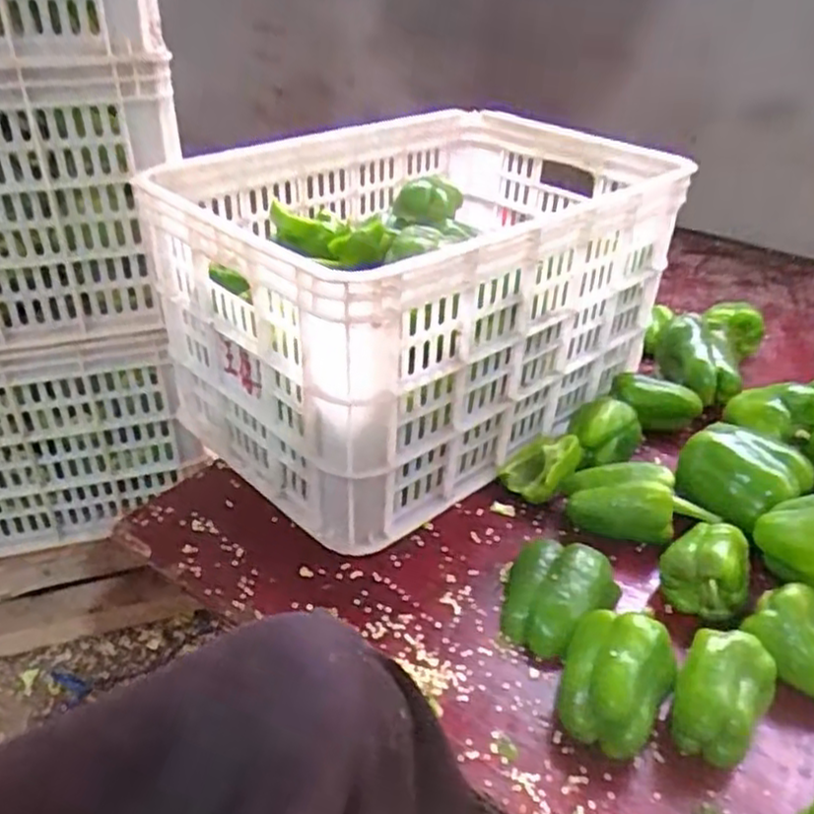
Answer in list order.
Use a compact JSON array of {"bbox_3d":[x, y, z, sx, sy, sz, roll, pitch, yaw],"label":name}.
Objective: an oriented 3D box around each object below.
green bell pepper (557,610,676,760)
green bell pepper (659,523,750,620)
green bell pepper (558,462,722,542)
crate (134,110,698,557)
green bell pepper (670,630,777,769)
[{"bbox_3d":[0.156,0.205,0.558,0.078,0.067,0.094,16,38,20],"label":"green bell pepper"},{"bbox_3d":[0.262,0.145,0.656,0.073,0.061,0.073,19,38,23],"label":"green bell pepper"},{"bbox_3d":[0.221,0.091,0.717,0.132,0.053,0.055,11,36,14],"label":"green bell pepper"},{"bbox_3d":[0.009,-0.130,0.842,0.491,0.290,0.371,-26,43,-33],"label":"crate"},{"bbox_3d":[0.232,0.215,0.551,0.060,0.065,0.081,23,40,27],"label":"green bell pepper"}]

